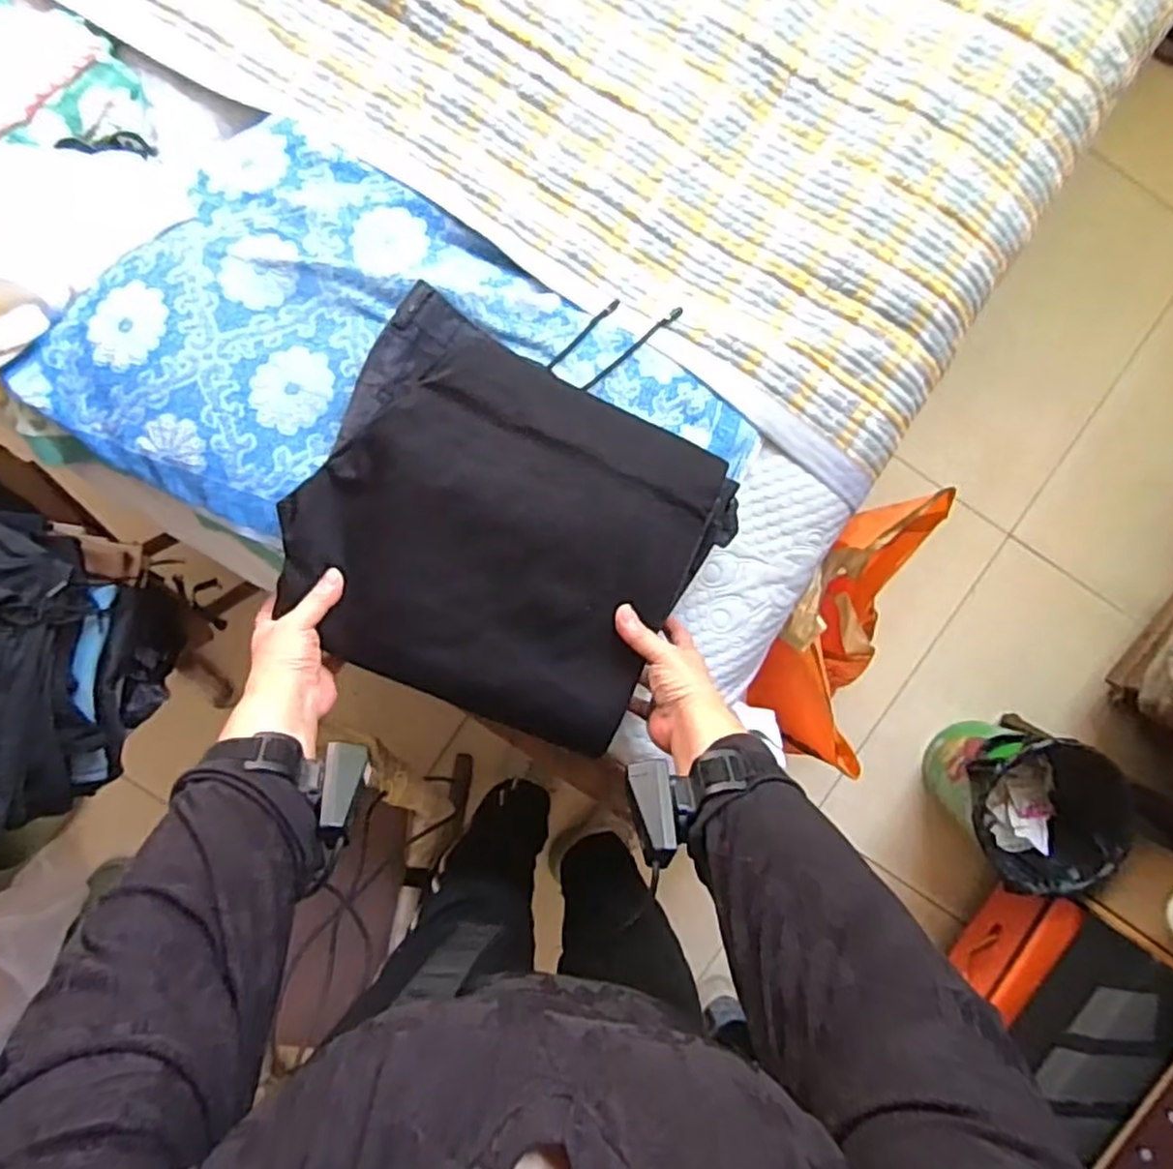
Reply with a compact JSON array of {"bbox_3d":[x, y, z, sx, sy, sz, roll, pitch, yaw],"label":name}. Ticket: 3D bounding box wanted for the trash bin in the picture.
[{"bbox_3d":[0.668,0.332,1.137,0.220,0.244,0.228,9,93,-1],"label":"trash bin"}]

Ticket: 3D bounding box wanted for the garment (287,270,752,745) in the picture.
[{"bbox_3d":[-0.072,-0.047,0.636,0.343,0.067,0.296,30,93,-3],"label":"garment"}]

